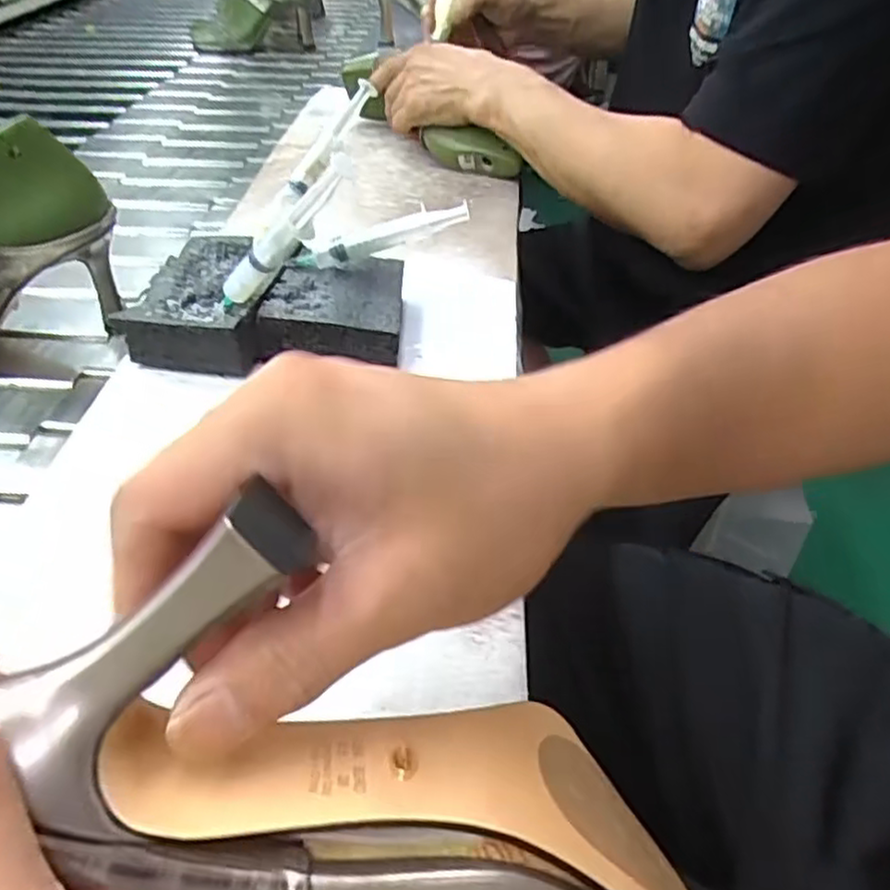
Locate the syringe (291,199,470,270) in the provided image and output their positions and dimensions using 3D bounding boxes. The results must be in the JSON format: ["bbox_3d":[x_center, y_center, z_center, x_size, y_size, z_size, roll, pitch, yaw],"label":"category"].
[{"bbox_3d":[-0.043,-0.139,0.486,0.120,0.023,0.012,-17,37,4],"label":"syringe"}]

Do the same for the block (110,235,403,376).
[{"bbox_3d":[-0.112,-0.095,0.486,0.170,0.034,0.129,1,41,0],"label":"block"}]

